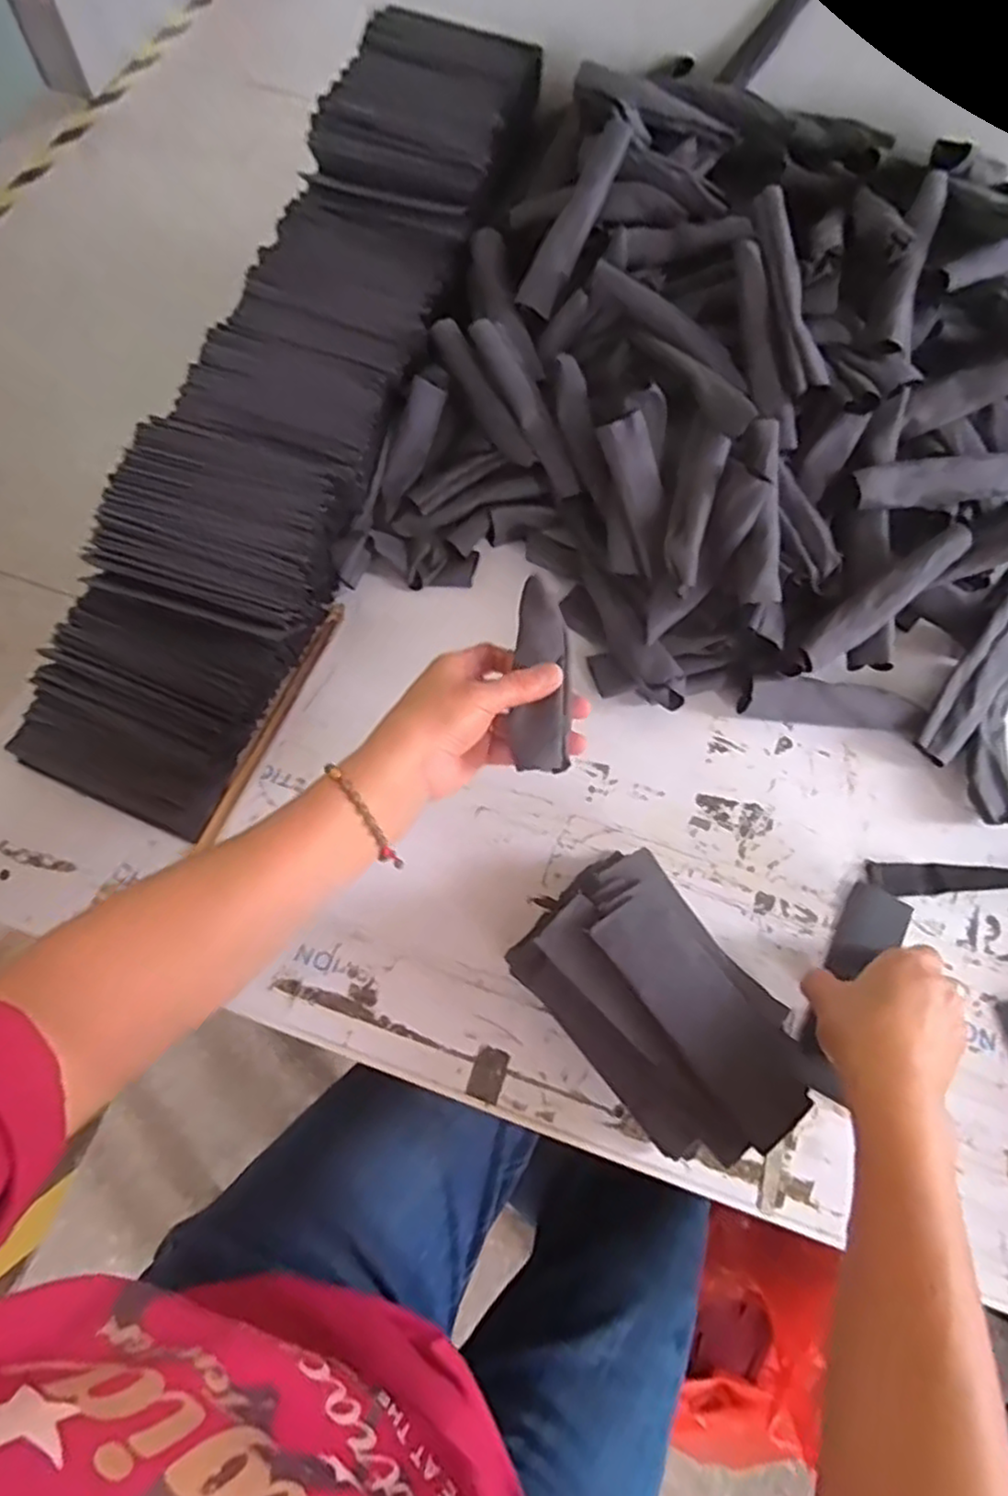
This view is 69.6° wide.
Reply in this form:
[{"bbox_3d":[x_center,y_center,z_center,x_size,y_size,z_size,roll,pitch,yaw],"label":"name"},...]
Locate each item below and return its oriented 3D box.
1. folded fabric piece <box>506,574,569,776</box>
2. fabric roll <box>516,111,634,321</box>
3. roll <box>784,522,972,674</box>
[{"bbox_3d":[0.023,-0.052,0.474,0.038,0.011,0.145,2,61,-1],"label":"folded fabric piece"},{"bbox_3d":[0.059,-0.432,0.592,0.030,0.018,0.151,31,101,10],"label":"fabric roll"},{"bbox_3d":[0.276,-0.106,0.536,0.163,0.019,0.028,-39,74,1],"label":"roll"}]

